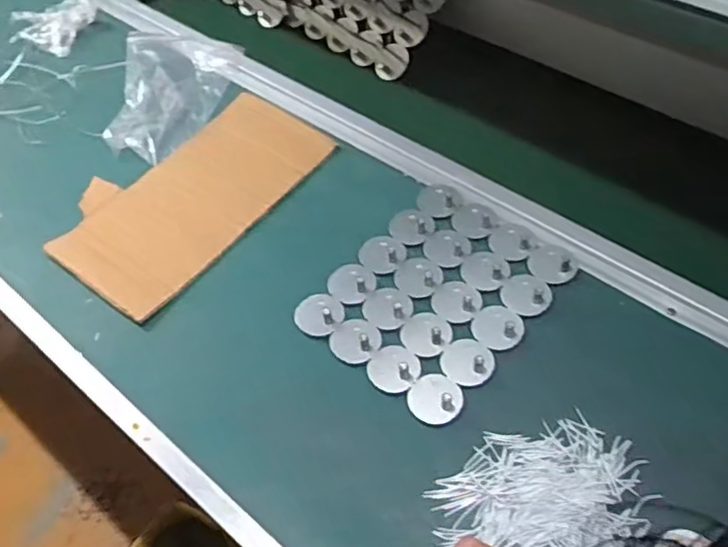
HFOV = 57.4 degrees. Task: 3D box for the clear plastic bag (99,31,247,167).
[{"bbox_3d":[-0.240,-0.233,0.811,0.126,0.046,0.208,4,55,8],"label":"clear plastic bag"}]

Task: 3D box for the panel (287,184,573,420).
[{"bbox_3d":[0.069,0.015,0.618,0.172,0.016,0.214,33,63,26],"label":"panel"}]

